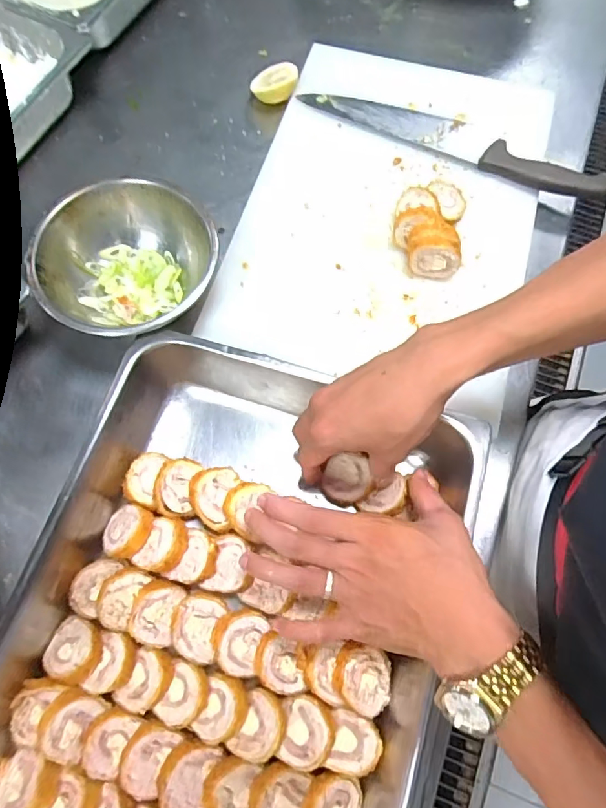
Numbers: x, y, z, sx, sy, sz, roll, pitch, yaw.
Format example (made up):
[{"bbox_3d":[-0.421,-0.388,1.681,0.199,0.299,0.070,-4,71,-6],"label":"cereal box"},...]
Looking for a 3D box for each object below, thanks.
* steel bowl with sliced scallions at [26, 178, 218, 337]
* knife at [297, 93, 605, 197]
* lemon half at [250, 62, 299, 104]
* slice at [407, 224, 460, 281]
[{"bbox_3d":[-0.167,-0.131,0.485,0.168,0.074,0.159,-1,69,2],"label":"steel bowl with sliced scallions"},{"bbox_3d":[0.169,-0.307,0.567,0.349,0.018,0.058,26,72,12],"label":"knife"},{"bbox_3d":[-0.034,-0.386,0.603,0.055,0.031,0.046,1,69,3],"label":"lemon half"},{"bbox_3d":[0.130,-0.150,0.498,0.051,0.039,0.041,3,69,4],"label":"slice"}]

